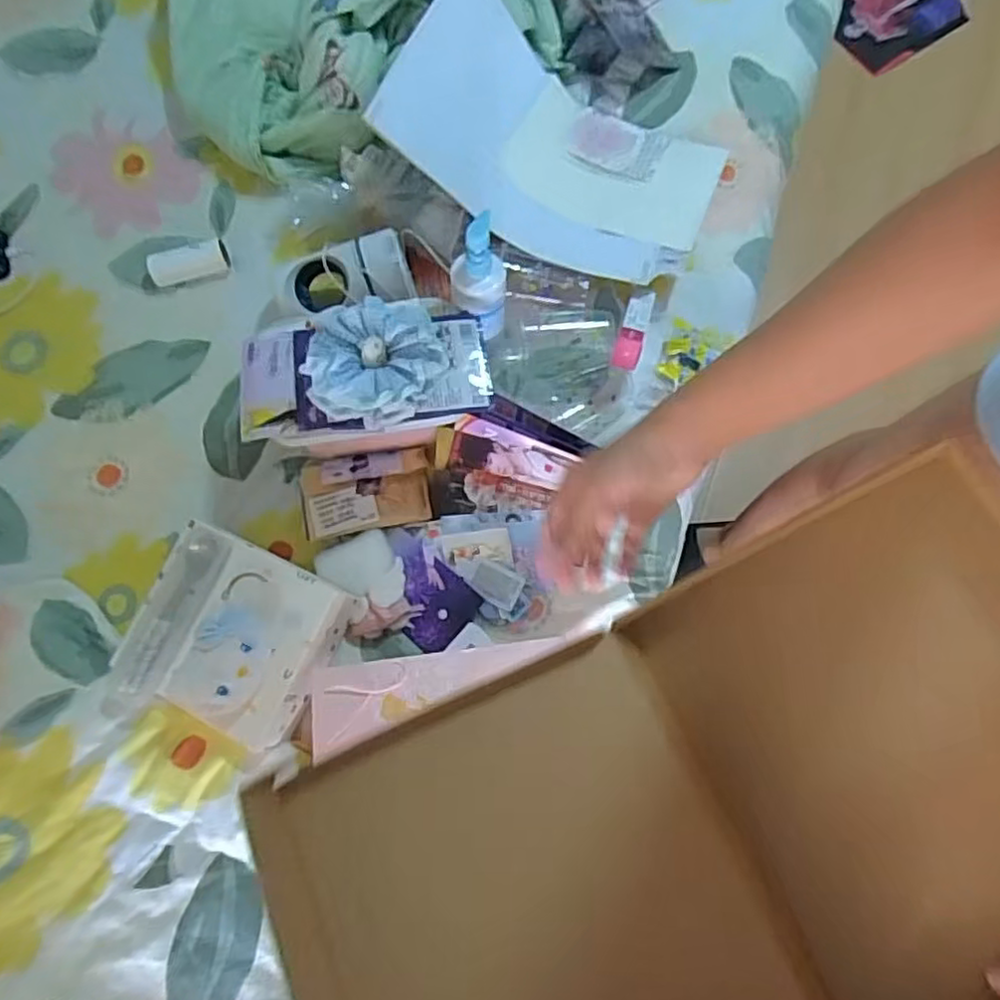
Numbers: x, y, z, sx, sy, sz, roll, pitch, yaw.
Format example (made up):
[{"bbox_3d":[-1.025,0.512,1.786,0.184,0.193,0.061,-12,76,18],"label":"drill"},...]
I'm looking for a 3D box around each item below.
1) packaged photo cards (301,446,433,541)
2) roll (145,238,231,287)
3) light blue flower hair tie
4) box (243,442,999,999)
[{"bbox_3d":[-0.169,-0.013,0.854,0.154,0.029,0.104,-8,76,-2],"label":"packaged photo cards"},{"bbox_3d":[-0.435,-0.333,0.942,0.109,0.040,0.051,-15,76,-4],"label":"roll"},{"bbox_3d":[-0.134,-0.151,0.718,0.149,0.044,0.139,-21,77,-6],"label":"light blue flower hair tie"},{"bbox_3d":[0.142,0.210,0.420,0.504,0.133,0.296,-26,78,-4],"label":"box"}]

